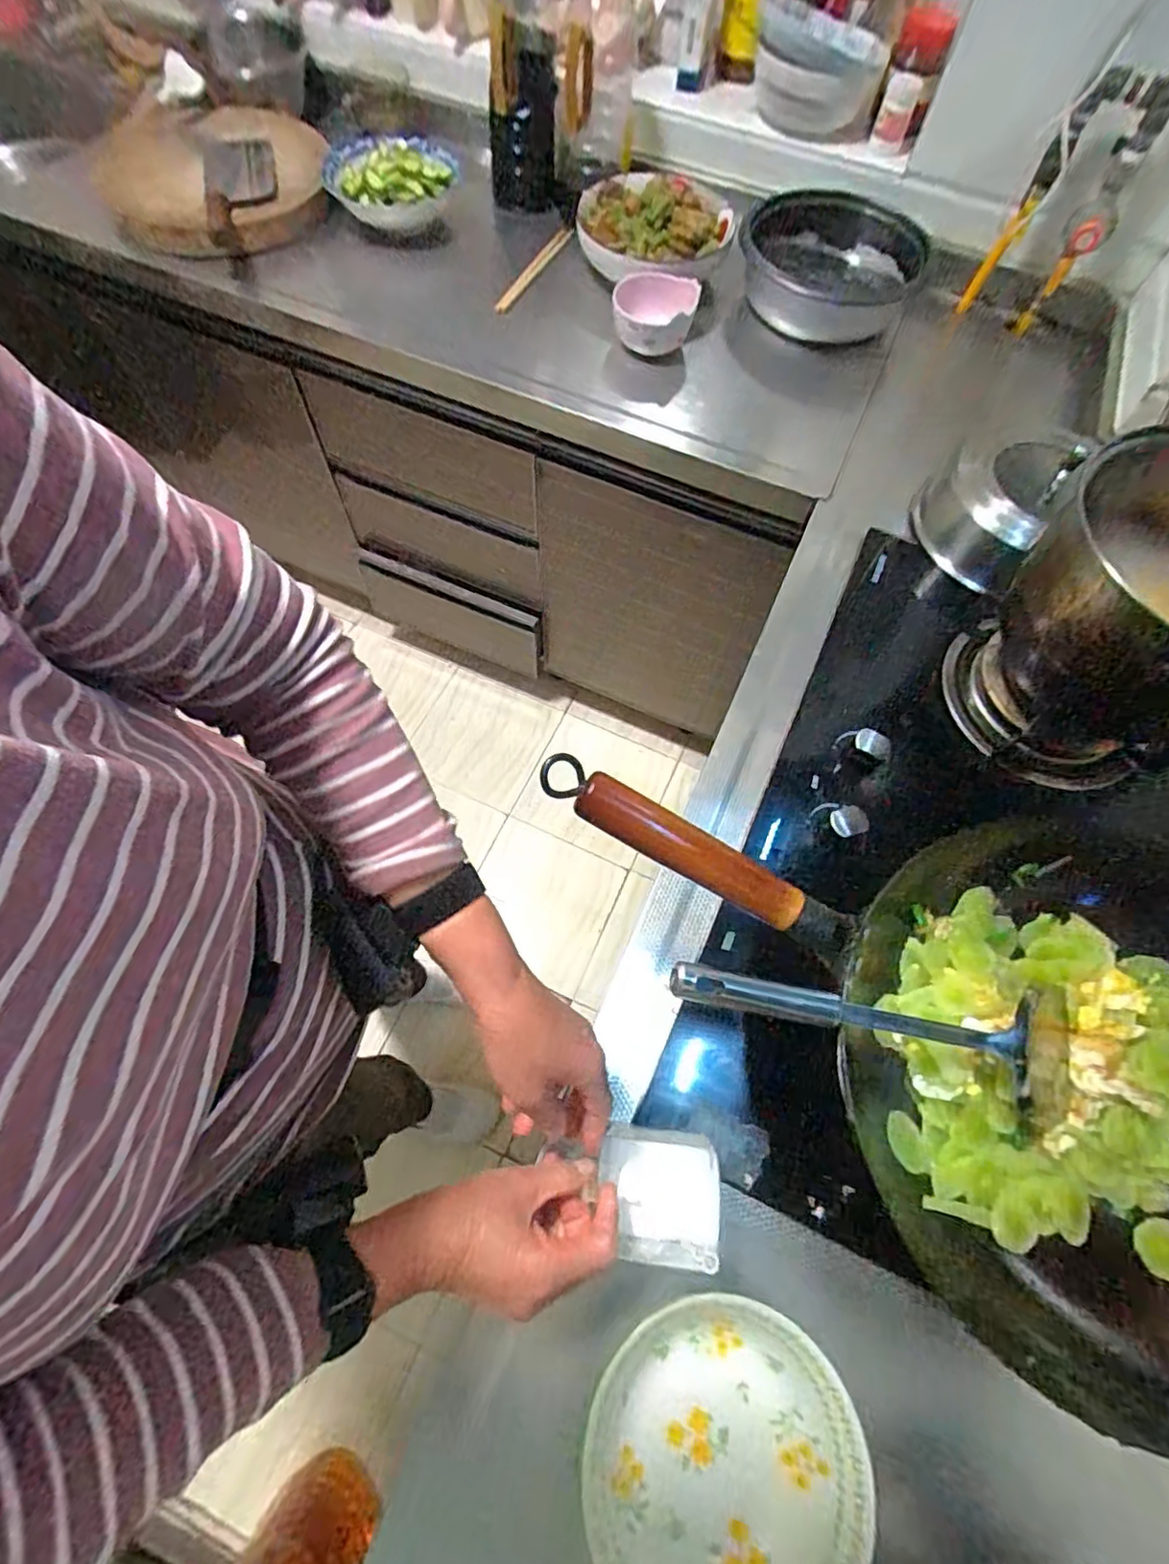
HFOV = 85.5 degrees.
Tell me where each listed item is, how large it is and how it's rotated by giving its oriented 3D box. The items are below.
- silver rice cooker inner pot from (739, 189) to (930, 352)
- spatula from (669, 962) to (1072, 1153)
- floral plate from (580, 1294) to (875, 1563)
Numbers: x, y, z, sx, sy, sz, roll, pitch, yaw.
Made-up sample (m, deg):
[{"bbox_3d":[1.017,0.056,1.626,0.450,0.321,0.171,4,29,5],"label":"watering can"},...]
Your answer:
[{"bbox_3d":[0.355,-0.748,0.937,0.272,0.090,0.304,20,67,6],"label":"silver rice cooker inner pot"},{"bbox_3d":[0.199,0.158,0.398,0.308,0.040,0.096,17,65,-17],"label":"spatula"},{"bbox_3d":[0.086,0.431,0.401,0.168,0.057,0.172,1,66,-2],"label":"floral plate"}]

